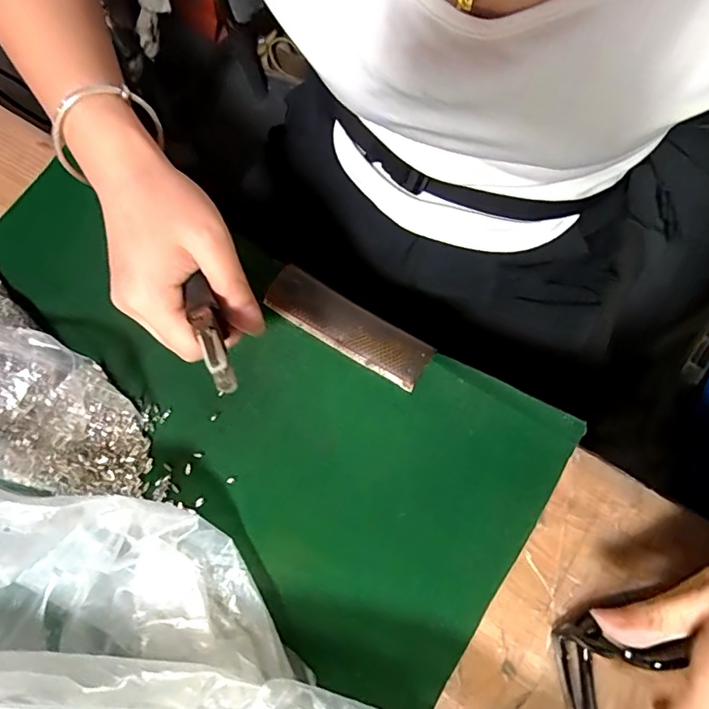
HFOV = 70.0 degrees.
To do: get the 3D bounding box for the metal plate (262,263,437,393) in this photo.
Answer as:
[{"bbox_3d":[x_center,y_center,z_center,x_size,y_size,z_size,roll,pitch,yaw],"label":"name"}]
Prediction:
[{"bbox_3d":[-0.005,-0.020,0.339,0.116,0.004,0.034,31,78,9],"label":"metal plate"}]

